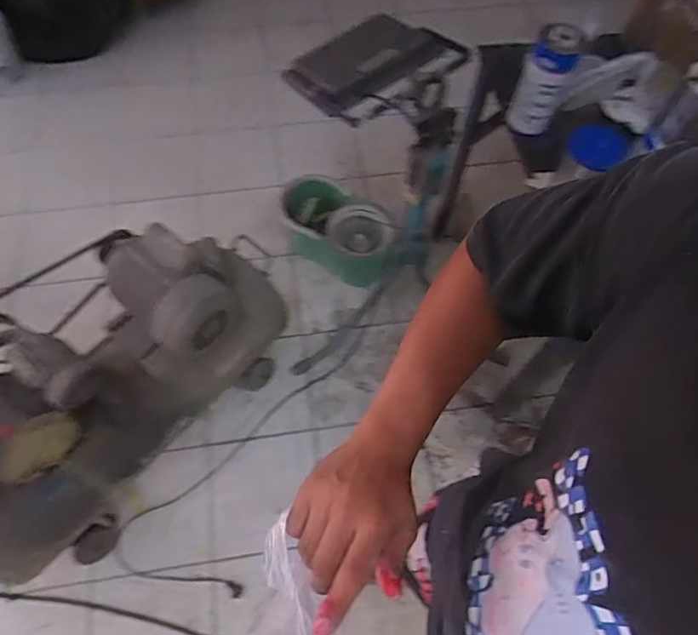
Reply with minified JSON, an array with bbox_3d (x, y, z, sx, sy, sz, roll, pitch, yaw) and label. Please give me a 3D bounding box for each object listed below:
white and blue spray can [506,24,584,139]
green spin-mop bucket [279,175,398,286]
[{"bbox_3d":[0.372,-0.446,0.992,0.087,0.210,0.075,20,65,8],"label":"white and blue spray can"},{"bbox_3d":[-0.037,-0.272,1.665,0.400,0.187,0.258,33,70,15],"label":"green spin-mop bucket"}]

